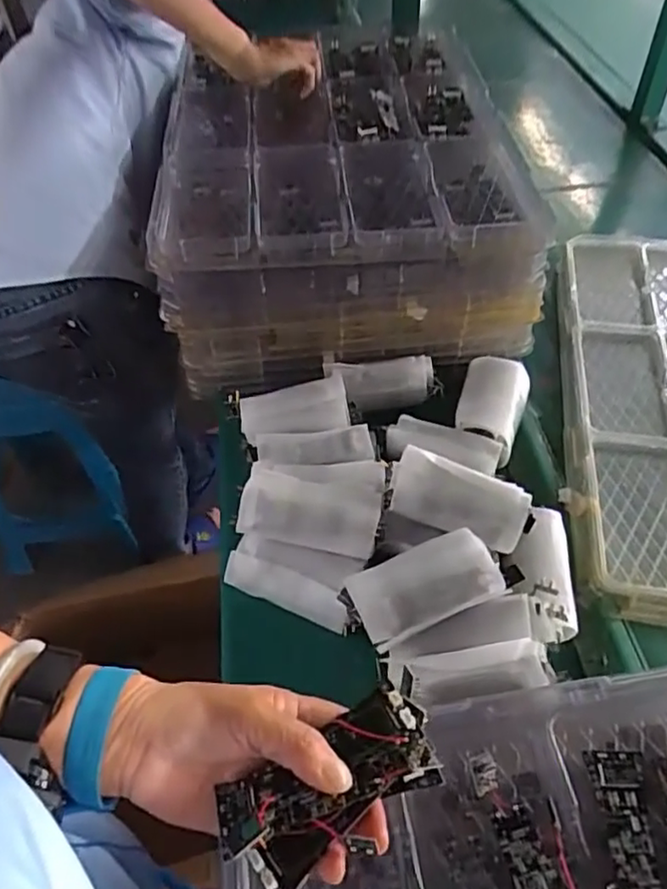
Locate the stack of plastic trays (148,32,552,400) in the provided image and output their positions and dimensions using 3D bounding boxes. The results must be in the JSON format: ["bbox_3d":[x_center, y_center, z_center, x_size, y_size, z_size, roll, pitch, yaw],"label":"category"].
[{"bbox_3d":[0.007,-0.312,0.798,0.398,0.160,0.442,-5,50,-1],"label":"stack of plastic trays"}]

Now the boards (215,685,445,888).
[{"bbox_3d":[0.000,0.173,0.323,0.104,0.025,0.052,-28,55,-18],"label":"boards"}]

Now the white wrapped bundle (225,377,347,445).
[{"bbox_3d":[-0.049,-0.036,0.674,0.124,0.030,0.052,-5,50,-1],"label":"white wrapped bundle"}]

